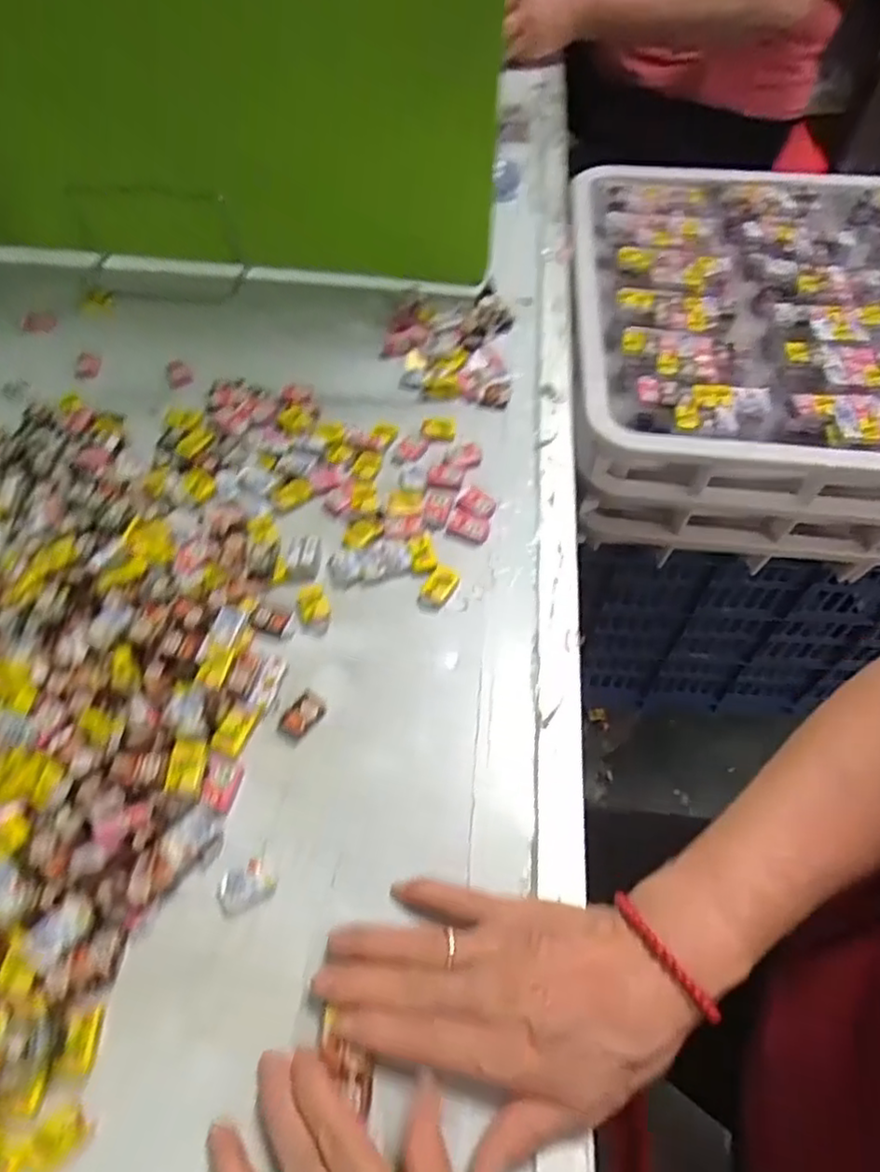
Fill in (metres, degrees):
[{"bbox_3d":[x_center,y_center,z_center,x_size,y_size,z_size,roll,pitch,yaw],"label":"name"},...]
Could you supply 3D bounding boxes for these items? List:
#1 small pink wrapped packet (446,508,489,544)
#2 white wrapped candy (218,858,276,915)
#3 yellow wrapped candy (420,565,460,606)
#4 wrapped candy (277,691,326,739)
[{"bbox_3d":[0.019,-0.042,0.461,0.028,0.010,0.018,24,60,15],"label":"small pink wrapped packet"},{"bbox_3d":[-0.099,0.154,0.345,0.027,0.010,0.020,-24,60,-14],"label":"white wrapped candy"},{"bbox_3d":[0.000,0.000,0.435,0.020,0.007,0.026,21,60,14],"label":"yellow wrapped candy"},{"bbox_3d":[-0.080,0.074,0.391,0.027,0.008,0.015,-39,65,-22],"label":"wrapped candy"}]

